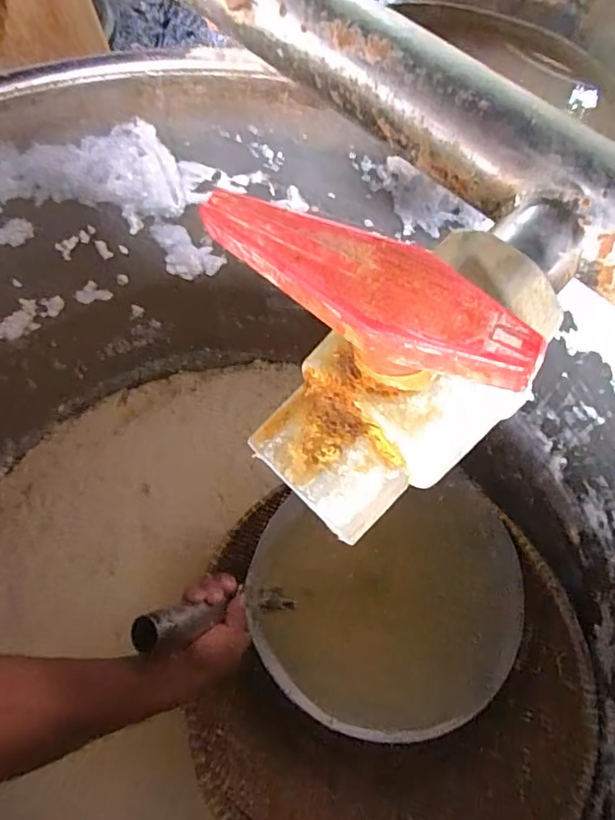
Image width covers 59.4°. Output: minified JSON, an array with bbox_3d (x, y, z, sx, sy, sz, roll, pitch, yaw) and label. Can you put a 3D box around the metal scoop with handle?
[{"bbox_3d":[0.044,0.214,0.581,0.376,0.162,0.251,-4,65,-1],"label":"metal scoop with handle"}]

